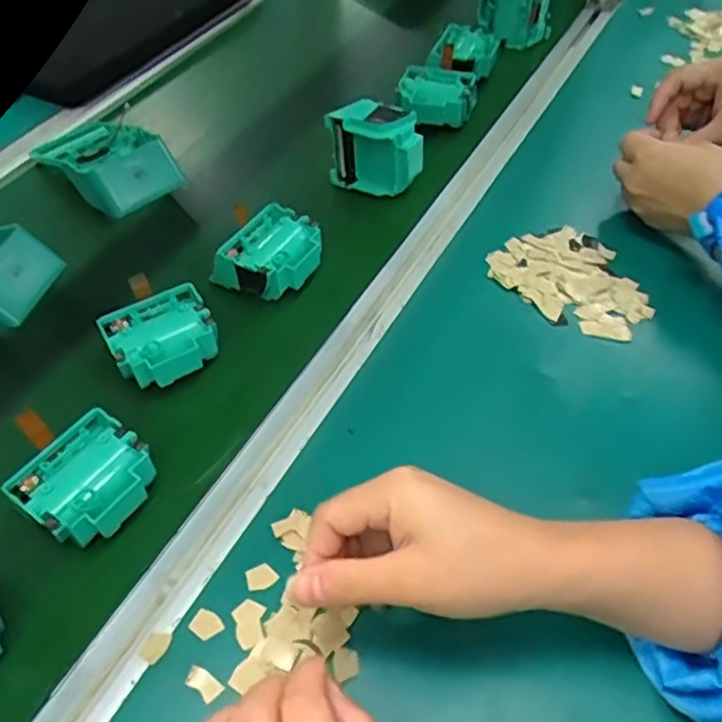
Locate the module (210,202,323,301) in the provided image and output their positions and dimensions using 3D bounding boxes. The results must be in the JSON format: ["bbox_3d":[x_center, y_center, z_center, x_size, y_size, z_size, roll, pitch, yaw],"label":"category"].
[{"bbox_3d":[-0.073,-0.082,0.557,0.074,0.044,0.079,35,59,26],"label":"module"}]

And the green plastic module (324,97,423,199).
[{"bbox_3d":[0.013,-0.190,0.614,0.078,0.076,0.035,24,55,21],"label":"green plastic module"}]

